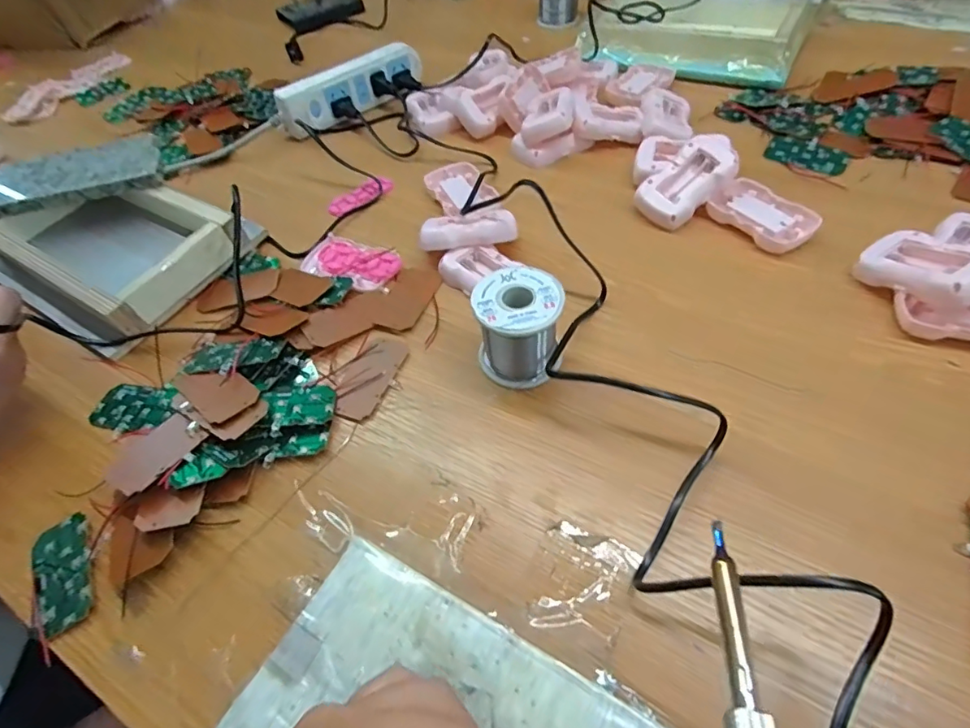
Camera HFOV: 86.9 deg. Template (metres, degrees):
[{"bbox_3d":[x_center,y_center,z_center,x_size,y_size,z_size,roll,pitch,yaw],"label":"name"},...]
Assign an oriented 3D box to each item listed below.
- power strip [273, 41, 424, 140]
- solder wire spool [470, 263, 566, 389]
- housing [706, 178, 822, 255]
[{"bbox_3d":[-0.164,-0.347,0.639,0.196,0.050,0.029,-35,57,-18],"label":"power strip"},{"bbox_3d":[0.024,-0.026,0.369,0.058,0.064,0.062,-4,53,5],"label":"solder wire spool"},{"bbox_3d":[0.243,-0.131,0.451,0.055,0.016,0.085,-31,56,-15],"label":"housing"}]

